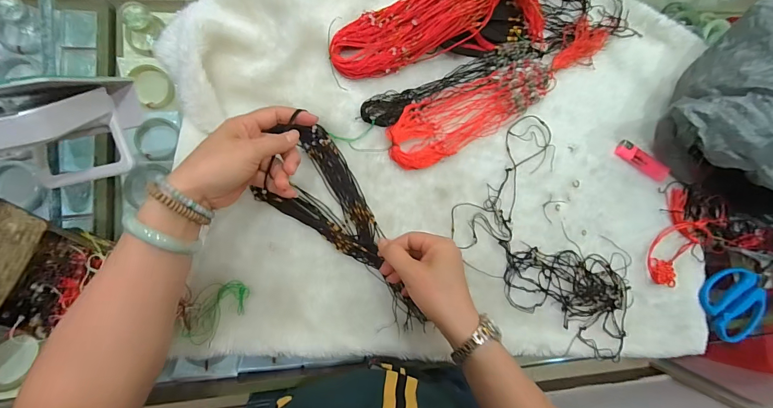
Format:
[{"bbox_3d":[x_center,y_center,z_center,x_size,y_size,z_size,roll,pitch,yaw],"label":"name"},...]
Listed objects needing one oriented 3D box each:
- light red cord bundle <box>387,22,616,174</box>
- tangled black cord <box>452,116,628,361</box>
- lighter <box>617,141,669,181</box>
[{"bbox_3d":[0.148,-0.142,0.463,0.322,0.023,0.075,-28,92,-6],"label":"light red cord bundle"},{"bbox_3d":[0.210,0.071,0.473,0.171,0.012,0.315,-29,93,-6],"label":"tangled black cord"},{"bbox_3d":[0.358,-0.059,0.499,0.084,0.010,0.026,31,86,-5],"label":"lighter"}]

